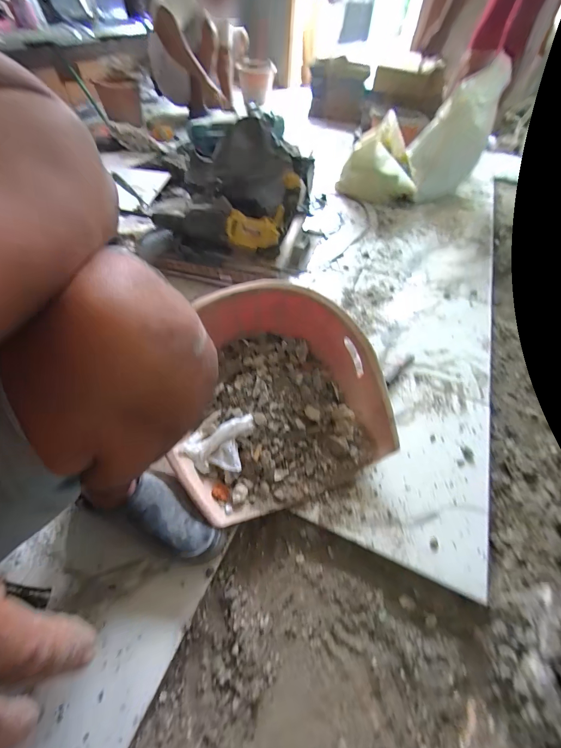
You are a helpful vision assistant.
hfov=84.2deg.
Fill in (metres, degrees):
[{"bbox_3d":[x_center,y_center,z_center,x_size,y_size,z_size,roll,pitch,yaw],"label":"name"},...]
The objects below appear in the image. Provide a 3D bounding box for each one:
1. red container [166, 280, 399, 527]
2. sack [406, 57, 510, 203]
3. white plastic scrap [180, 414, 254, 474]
[{"bbox_3d":[-0.007,0.019,0.598,0.384,0.157,0.399,-14,55,-15],"label":"red container"},{"bbox_3d":[0.721,-1.018,1.314,0.231,0.426,0.193,-5,52,-7],"label":"sack"},{"bbox_3d":[-0.110,0.121,0.549,0.112,0.030,0.092,2,52,-2],"label":"white plastic scrap"}]

